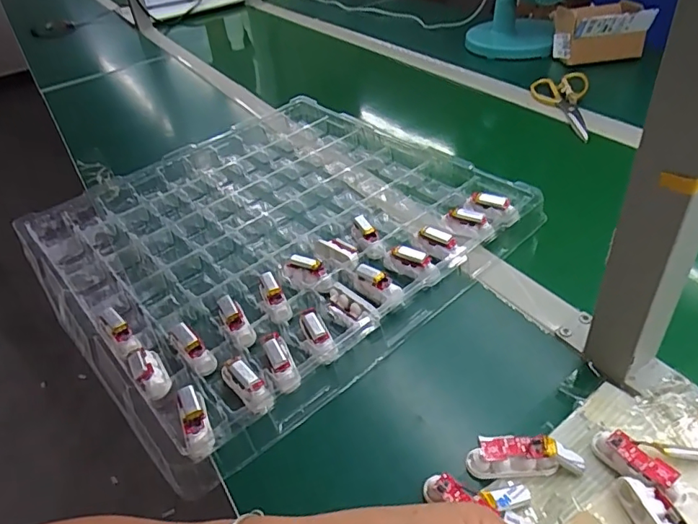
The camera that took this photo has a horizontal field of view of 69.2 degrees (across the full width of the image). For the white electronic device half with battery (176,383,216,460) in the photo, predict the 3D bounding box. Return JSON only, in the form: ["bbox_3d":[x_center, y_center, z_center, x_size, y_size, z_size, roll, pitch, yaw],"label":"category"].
[{"bbox_3d":[-0.123,0.127,0.406,0.022,0.022,0.057,-19,41,-14],"label":"white electronic device half with battery"}]

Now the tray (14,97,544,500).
[{"bbox_3d":[-0.098,-0.047,0.604,0.458,0.034,0.459,-32,46,-27],"label":"tray"}]

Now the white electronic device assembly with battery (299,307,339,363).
[{"bbox_3d":[-0.029,0.065,0.457,0.020,0.018,0.057,-22,56,-17],"label":"white electronic device assembly with battery"}]

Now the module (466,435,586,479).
[{"bbox_3d":[0.124,0.137,0.359,0.077,0.025,0.020,-4,40,4],"label":"module"}]

